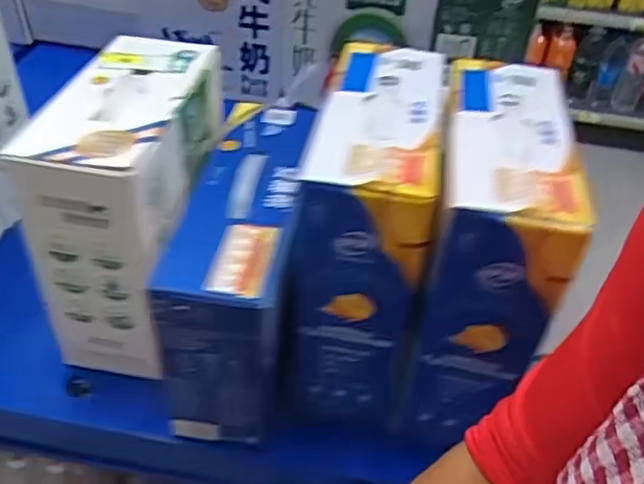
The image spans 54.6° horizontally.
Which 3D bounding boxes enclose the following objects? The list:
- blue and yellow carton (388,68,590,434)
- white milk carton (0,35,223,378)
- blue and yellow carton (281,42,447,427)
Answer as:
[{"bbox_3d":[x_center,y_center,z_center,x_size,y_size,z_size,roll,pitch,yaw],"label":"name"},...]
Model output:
[{"bbox_3d":[0.161,0.009,0.638,0.114,0.283,0.262,9,43,7],"label":"blue and yellow carton"},{"bbox_3d":[-0.197,-0.044,0.703,0.131,0.268,0.256,10,43,8],"label":"white milk carton"},{"bbox_3d":[0.049,-0.007,0.654,0.118,0.292,0.261,9,43,7],"label":"blue and yellow carton"}]

